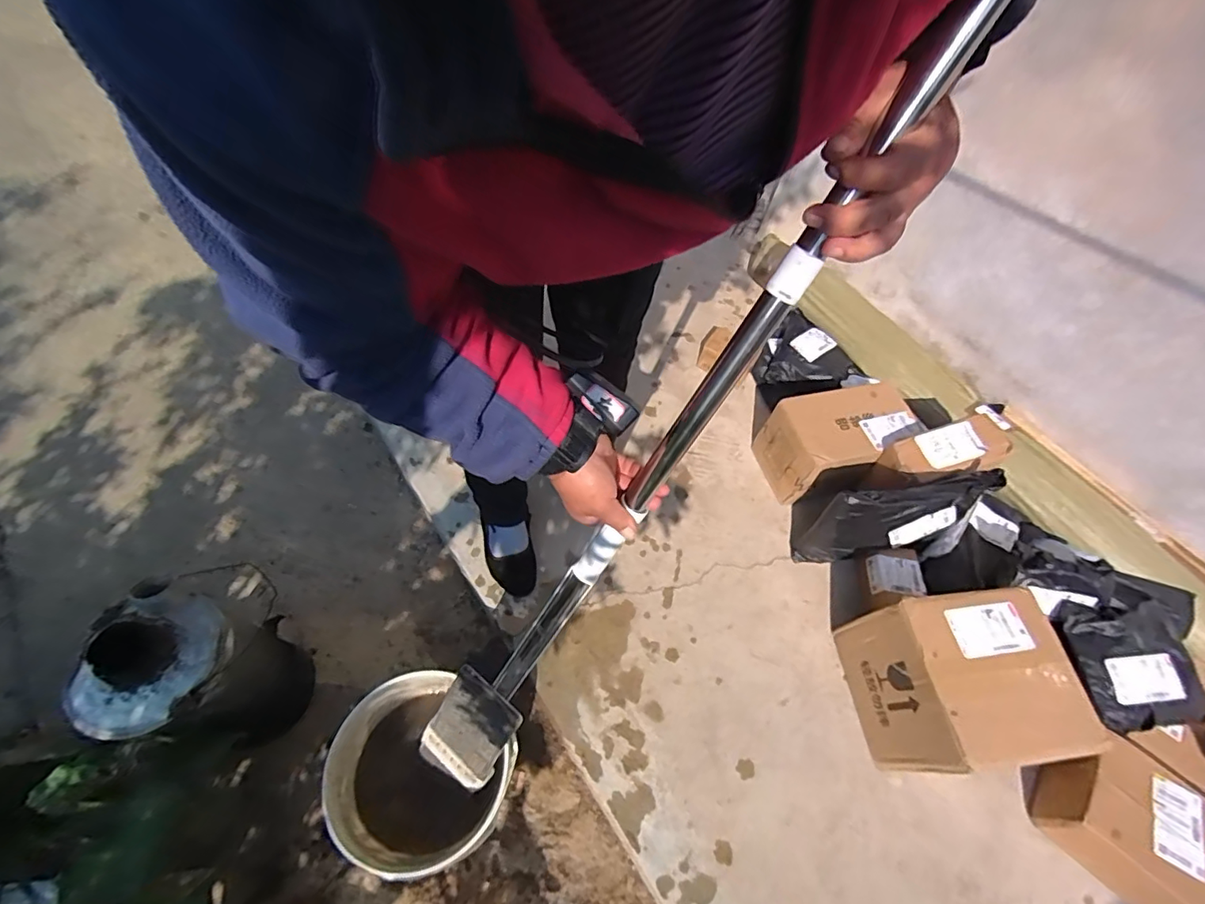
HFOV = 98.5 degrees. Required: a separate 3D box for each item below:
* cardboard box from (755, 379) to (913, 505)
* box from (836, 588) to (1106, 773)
[{"bbox_3d":[0.507,-0.020,1.125,0.272,0.178,0.171,-7,58,-16],"label":"cardboard box"},{"bbox_3d":[0.586,0.380,0.866,0.239,0.222,0.241,-1,56,-12],"label":"box"}]

